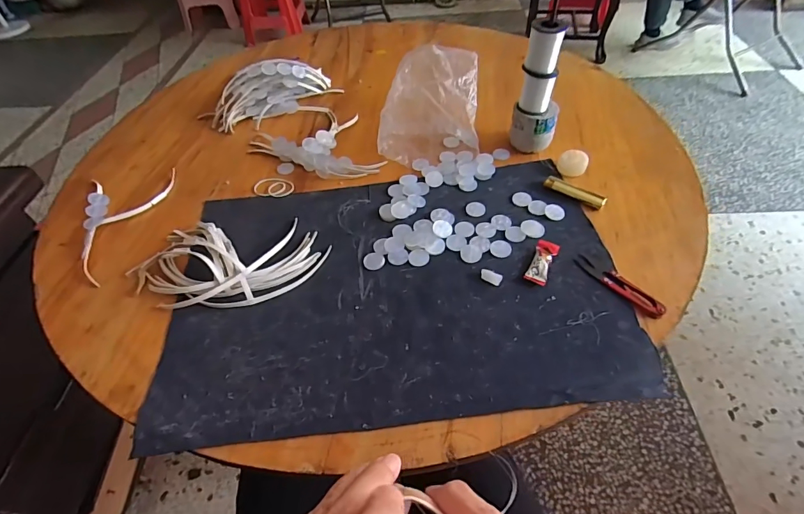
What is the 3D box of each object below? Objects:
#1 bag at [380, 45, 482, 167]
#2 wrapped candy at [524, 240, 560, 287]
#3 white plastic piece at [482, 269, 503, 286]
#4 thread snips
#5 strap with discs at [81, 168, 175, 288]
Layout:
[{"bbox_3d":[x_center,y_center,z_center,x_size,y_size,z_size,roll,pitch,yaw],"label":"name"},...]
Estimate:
[{"bbox_3d":[0.046,-0.247,0.672,0.147,0.073,0.214,1,50,6],"label":"bag"},{"bbox_3d":[0.165,0.006,0.491,0.025,0.007,0.062,20,54,21],"label":"wrapped candy"},{"bbox_3d":[0.103,0.023,0.482,0.024,0.007,0.014,17,56,18],"label":"white plastic piece"},{"bbox_3d":[0.243,0.029,0.467,0.024,0.006,0.105,-33,55,-22],"label":"thread snips"},{"bbox_3d":[-0.376,-0.054,0.575,0.113,0.016,0.208,-18,50,-10],"label":"strap with discs"}]

